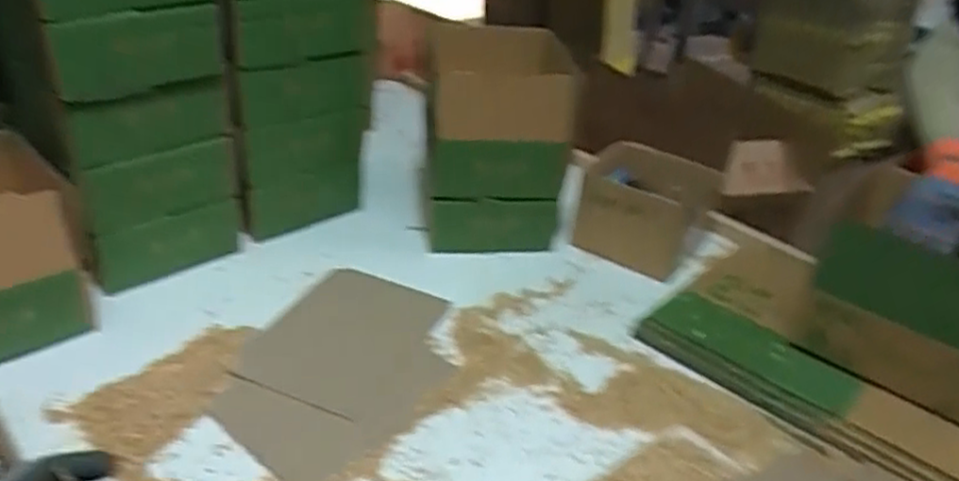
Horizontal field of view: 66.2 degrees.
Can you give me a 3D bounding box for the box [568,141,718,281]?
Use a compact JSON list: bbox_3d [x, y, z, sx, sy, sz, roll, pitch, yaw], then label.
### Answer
[{"bbox_3d":[0.247,-0.045,1.101,0.197,0.134,0.145,11,32,11],"label":"box"}]

